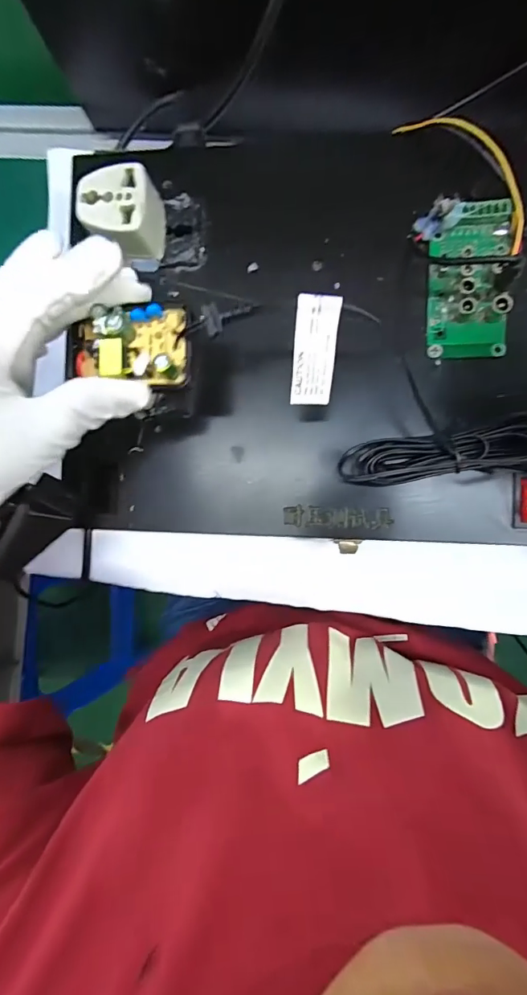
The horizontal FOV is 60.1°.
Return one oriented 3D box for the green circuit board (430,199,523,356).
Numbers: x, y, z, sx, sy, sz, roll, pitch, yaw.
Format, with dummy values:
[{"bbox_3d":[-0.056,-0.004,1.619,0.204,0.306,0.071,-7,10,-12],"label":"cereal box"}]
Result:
[{"bbox_3d":[0.111,-0.115,0.240,0.041,0.017,0.075,1,87,7],"label":"green circuit board"}]

